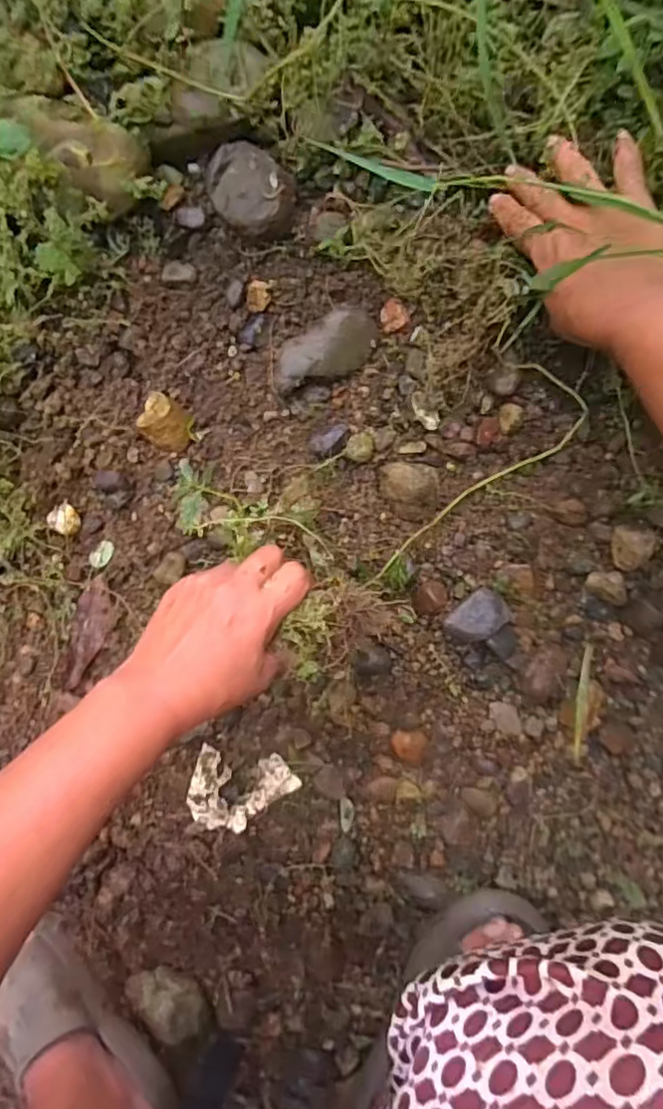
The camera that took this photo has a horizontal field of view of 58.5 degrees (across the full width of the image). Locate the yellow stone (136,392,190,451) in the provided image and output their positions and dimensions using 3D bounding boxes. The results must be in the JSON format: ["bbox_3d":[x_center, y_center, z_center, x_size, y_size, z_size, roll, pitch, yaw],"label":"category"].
[{"bbox_3d":[-0.135,-0.107,0.483,0.034,0.026,0.042,16,95,2],"label":"yellow stone"}]

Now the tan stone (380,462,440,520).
[{"bbox_3d":[0.062,-0.051,0.472,0.046,0.023,0.043,6,95,3],"label":"tan stone"}]

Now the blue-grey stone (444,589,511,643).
[{"bbox_3d":[0.117,0.052,0.478,0.051,0.016,0.036,-39,91,6],"label":"blue-grey stone"}]

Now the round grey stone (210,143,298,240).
[{"bbox_3d":[-0.063,-0.283,0.463,0.055,0.034,0.069,-33,92,6],"label":"round grey stone"}]

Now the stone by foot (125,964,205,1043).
[{"bbox_3d":[-0.147,0.392,0.517,0.071,0.034,0.038,12,95,3],"label":"stone by foot"}]

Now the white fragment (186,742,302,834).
[{"bbox_3d":[-0.077,0.206,0.512,0.089,0.010,0.069,11,95,3],"label":"white fragment"}]

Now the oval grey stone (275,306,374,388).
[{"bbox_3d":[-0.005,-0.161,0.476,0.088,0.022,0.042,-30,92,5],"label":"oval grey stone"}]

